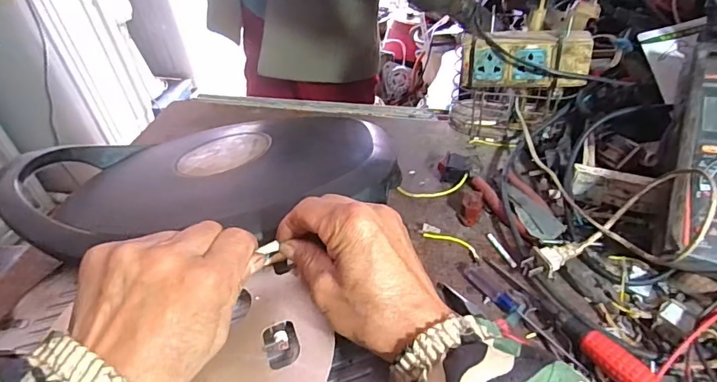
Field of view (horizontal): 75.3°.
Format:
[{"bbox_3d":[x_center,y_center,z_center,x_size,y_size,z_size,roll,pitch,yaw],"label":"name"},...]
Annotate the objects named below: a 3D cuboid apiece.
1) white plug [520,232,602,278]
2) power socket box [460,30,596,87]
[{"bbox_3d":[0.193,0.058,0.441,0.077,0.024,0.026,-24,44,-20],"label":"white plug"},{"bbox_3d":[0.185,-0.148,0.518,0.131,0.059,0.035,8,43,15],"label":"power socket box"}]

